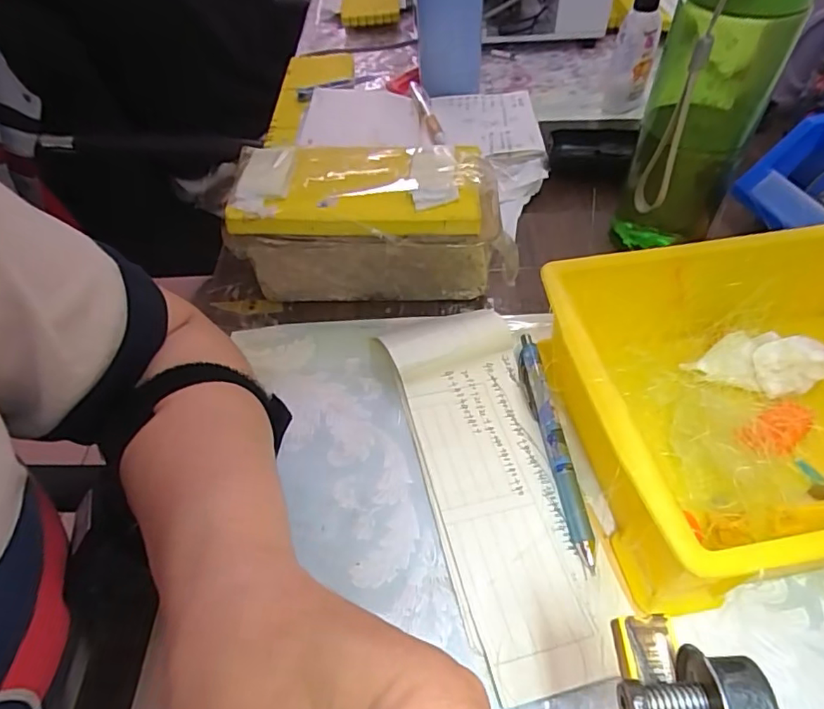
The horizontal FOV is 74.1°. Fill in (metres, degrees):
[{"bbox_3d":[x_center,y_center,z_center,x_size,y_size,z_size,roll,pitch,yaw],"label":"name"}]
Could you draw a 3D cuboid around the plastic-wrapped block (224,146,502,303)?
[{"bbox_3d":[-0.029,-0.084,0.374,0.172,0.095,0.074,1,49,4],"label":"plastic-wrapped block"}]

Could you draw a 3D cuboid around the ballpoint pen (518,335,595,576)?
[{"bbox_3d":[0.079,0.047,0.308,0.012,0.014,0.141,-6,49,-2],"label":"ballpoint pen"}]

